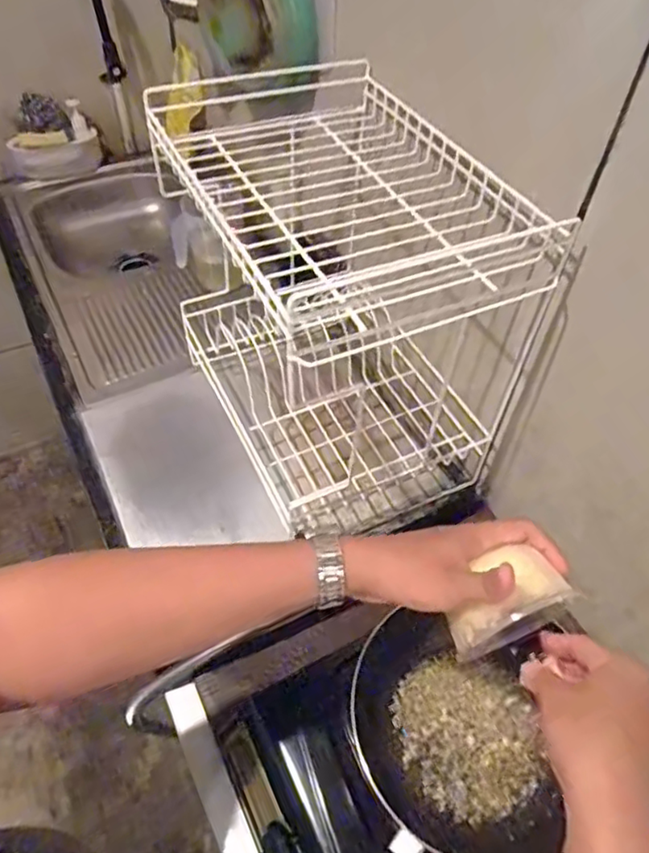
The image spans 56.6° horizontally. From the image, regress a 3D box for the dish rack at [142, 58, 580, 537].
[{"bbox_3d":[-0.008,-0.184,0.842,0.335,0.431,0.550,-23,53,-18],"label":"dish rack"}]

